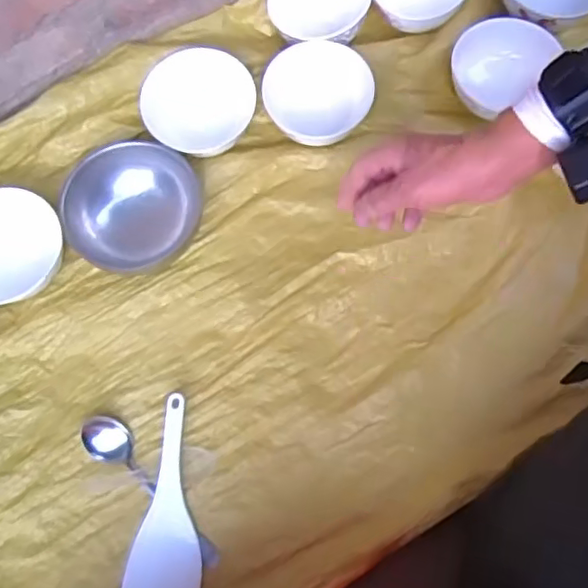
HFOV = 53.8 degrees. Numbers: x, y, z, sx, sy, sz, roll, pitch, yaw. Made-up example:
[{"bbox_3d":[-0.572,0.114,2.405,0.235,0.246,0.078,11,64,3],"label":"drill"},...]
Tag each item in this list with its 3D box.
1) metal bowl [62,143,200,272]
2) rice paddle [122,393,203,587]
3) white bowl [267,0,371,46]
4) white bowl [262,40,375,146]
[{"bbox_3d":[-0.162,-0.084,0.575,0.121,0.040,0.129,2,83,-20],"label":"metal bowl"},{"bbox_3d":[-0.107,0.188,0.520,0.063,0.015,0.181,5,73,2],"label":"rice paddle"},{"bbox_3d":[0.027,-0.312,0.629,0.105,0.044,0.096,0,72,1],"label":"white bowl"},{"bbox_3d":[0.025,-0.217,0.615,0.104,0.043,0.096,0,72,1],"label":"white bowl"}]

